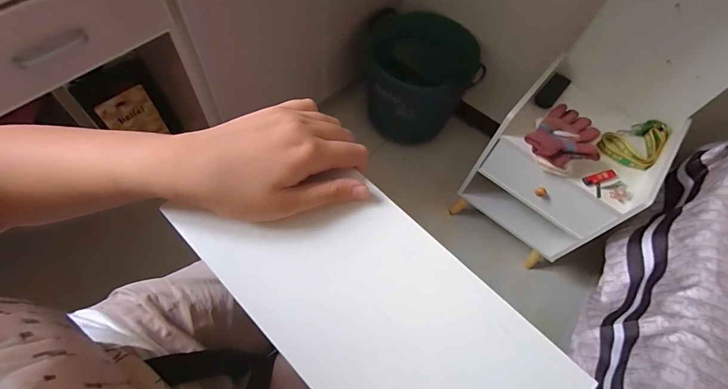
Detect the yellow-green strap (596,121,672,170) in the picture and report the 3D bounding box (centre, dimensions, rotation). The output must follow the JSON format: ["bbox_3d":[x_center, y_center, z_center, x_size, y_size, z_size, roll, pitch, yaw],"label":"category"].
[{"bbox_3d":[0.626,-0.126,0.831,0.116,0.029,0.152,40,65,16],"label":"yellow-green strap"}]

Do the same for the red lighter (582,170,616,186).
[{"bbox_3d":[0.520,-0.036,0.792,0.079,0.009,0.023,-14,63,-13],"label":"red lighter"}]

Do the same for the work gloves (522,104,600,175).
[{"bbox_3d":[0.441,-0.120,0.791,0.138,0.063,0.158,35,63,13],"label":"work gloves"}]

